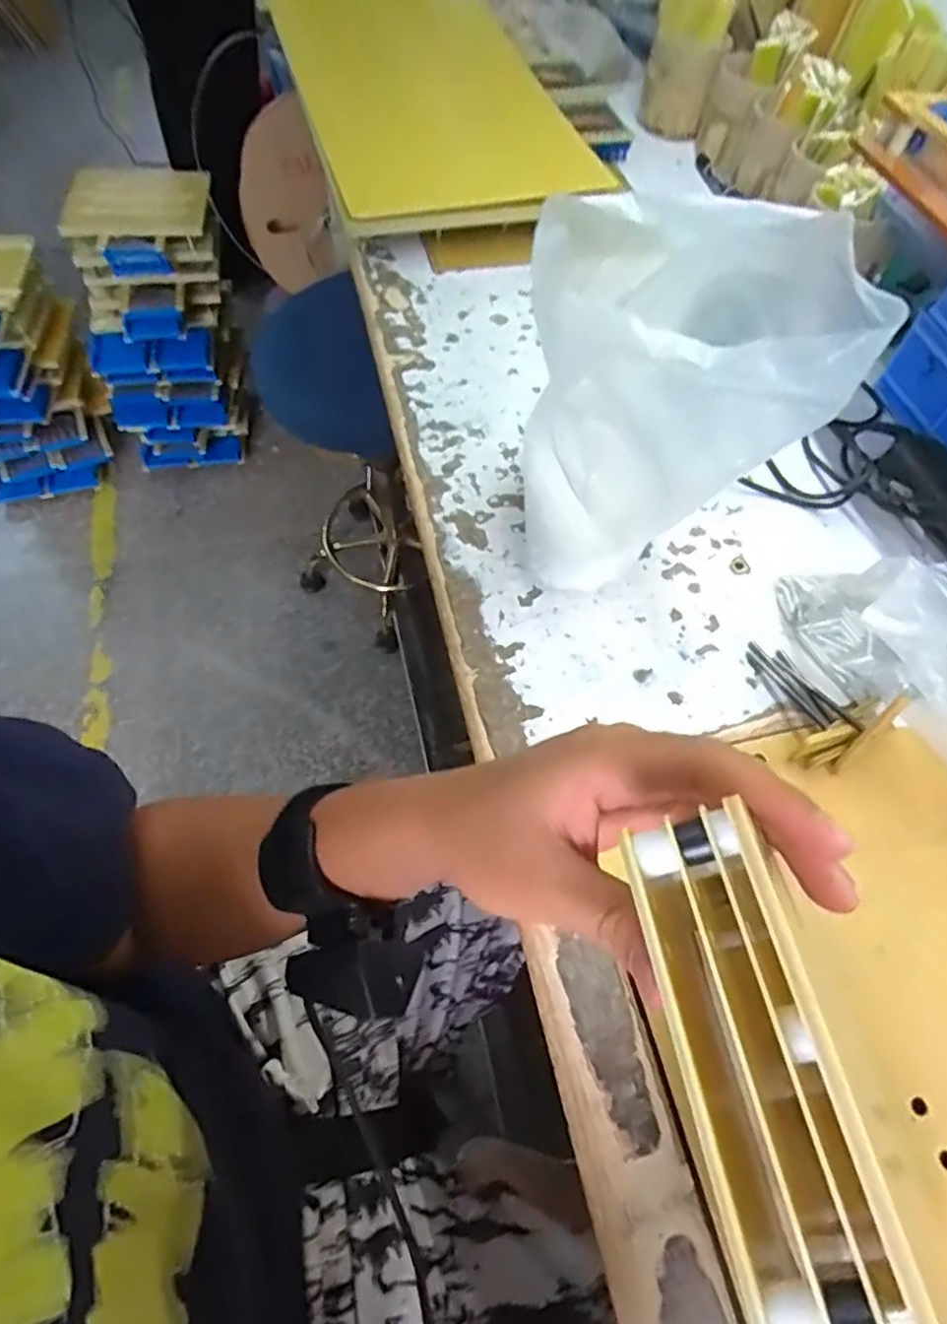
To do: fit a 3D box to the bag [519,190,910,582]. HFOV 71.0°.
[{"bbox_3d":[0.121,-0.172,0.455,0.166,0.234,0.149,0,61,-2],"label":"bag"}]

